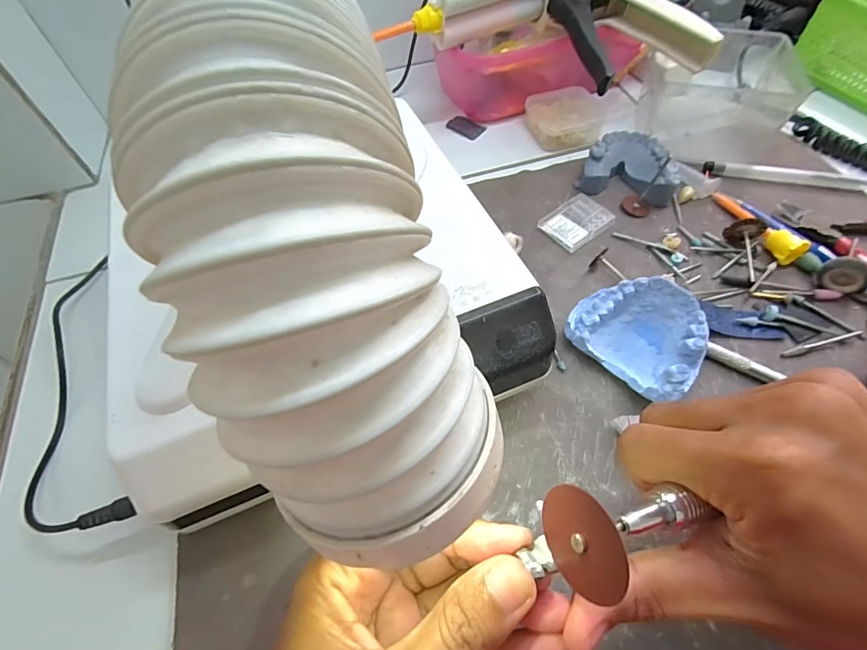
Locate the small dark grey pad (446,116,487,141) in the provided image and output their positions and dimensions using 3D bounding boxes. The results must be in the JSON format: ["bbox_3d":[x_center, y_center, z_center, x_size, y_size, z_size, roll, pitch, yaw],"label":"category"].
[{"bbox_3d":[0.029,-0.178,0.384,0.033,0.004,0.021,32,65,21],"label":"small dark grey pad"}]

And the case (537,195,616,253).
[{"bbox_3d":[0.102,-0.074,0.308,0.045,0.006,0.035,-35,62,-17],"label":"case"}]

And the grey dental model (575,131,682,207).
[{"bbox_3d":[0.149,-0.120,0.324,0.065,0.023,0.052,18,60,14],"label":"grey dental model"}]

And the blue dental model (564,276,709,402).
[{"bbox_3d":[0.115,0.005,0.238,0.050,0.037,0.069,-39,63,-20],"label":"blue dental model"}]

